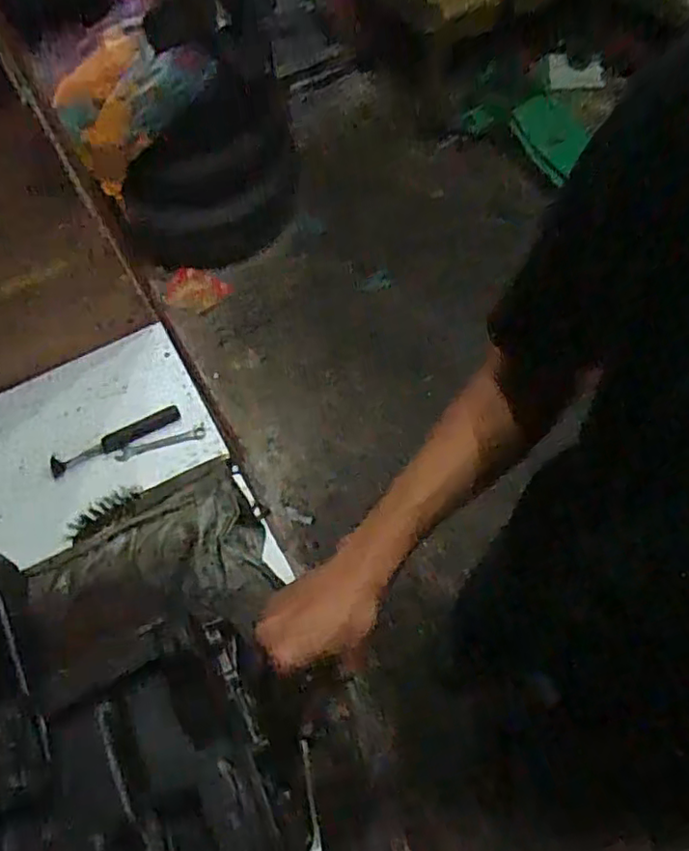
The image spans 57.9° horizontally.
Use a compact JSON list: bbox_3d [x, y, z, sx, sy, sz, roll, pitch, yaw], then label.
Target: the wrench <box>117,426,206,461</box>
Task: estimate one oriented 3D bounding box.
[{"bbox_3d":[-0.247,0.025,0.838,0.119,0.004,0.020,-17,62,-3],"label":"wrench"}]

